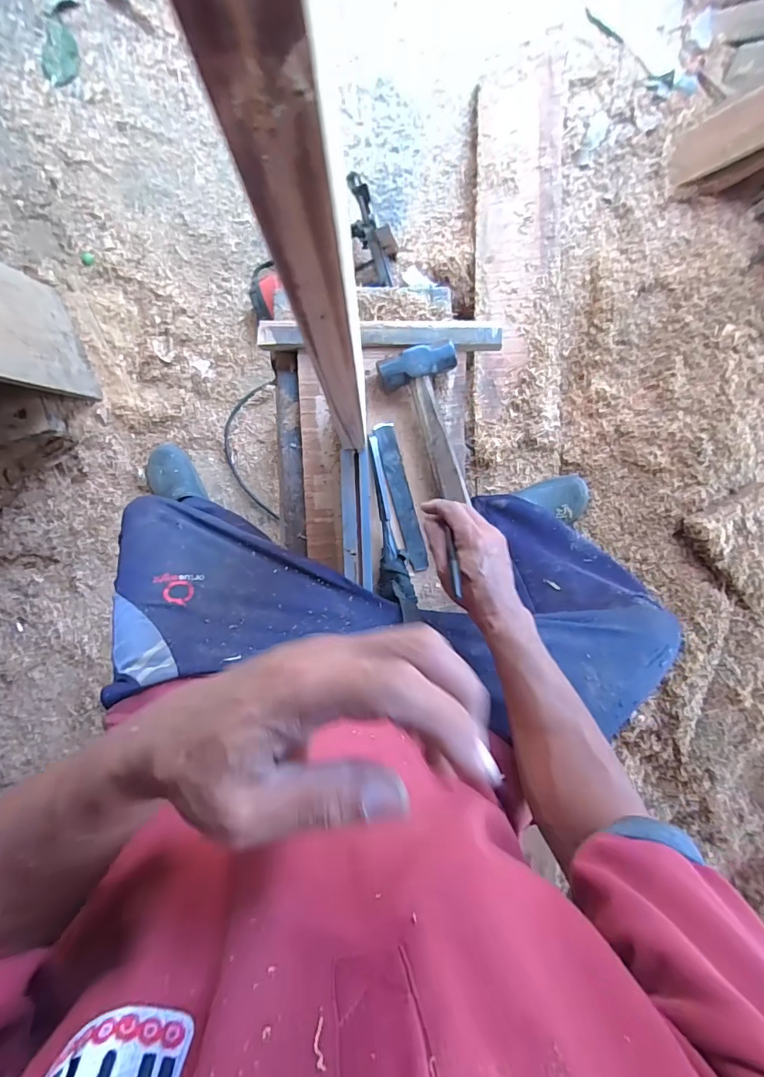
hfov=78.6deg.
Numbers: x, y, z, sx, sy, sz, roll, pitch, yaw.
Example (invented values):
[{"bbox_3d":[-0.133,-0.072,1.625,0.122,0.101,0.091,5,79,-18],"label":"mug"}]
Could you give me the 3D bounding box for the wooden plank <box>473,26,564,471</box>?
[{"bbox_3d":[0.301,-0.660,1.047,0.195,0.043,1.009,1,85,13],"label":"wooden plank"}]

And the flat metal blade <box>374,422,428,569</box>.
[{"bbox_3d":[0.028,-0.058,0.650,0.027,0.007,0.207,-15,89,-6],"label":"flat metal blade"}]

